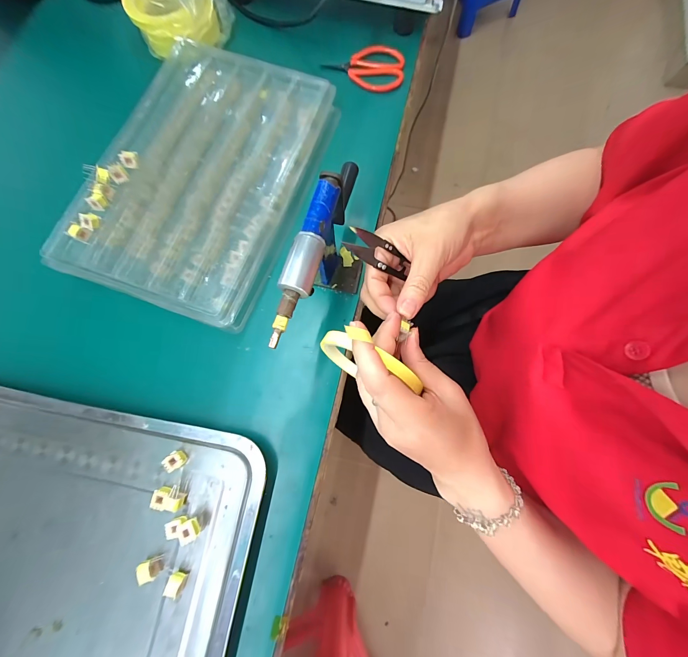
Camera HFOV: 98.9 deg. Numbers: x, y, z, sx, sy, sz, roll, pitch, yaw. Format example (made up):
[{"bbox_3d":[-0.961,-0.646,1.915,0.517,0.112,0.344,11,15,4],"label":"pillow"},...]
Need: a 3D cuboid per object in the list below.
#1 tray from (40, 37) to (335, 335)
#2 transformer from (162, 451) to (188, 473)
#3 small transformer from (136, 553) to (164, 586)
[{"bbox_3d":[-0.165,-0.182,0.348,0.221,0.047,0.329,19,77,4],"label":"tray"},{"bbox_3d":[-0.164,0.129,0.288,0.018,0.015,0.016,-39,80,-9],"label":"transformer"},{"bbox_3d":[-0.175,0.218,0.266,0.019,0.012,0.016,-10,77,-3],"label":"small transformer"}]

